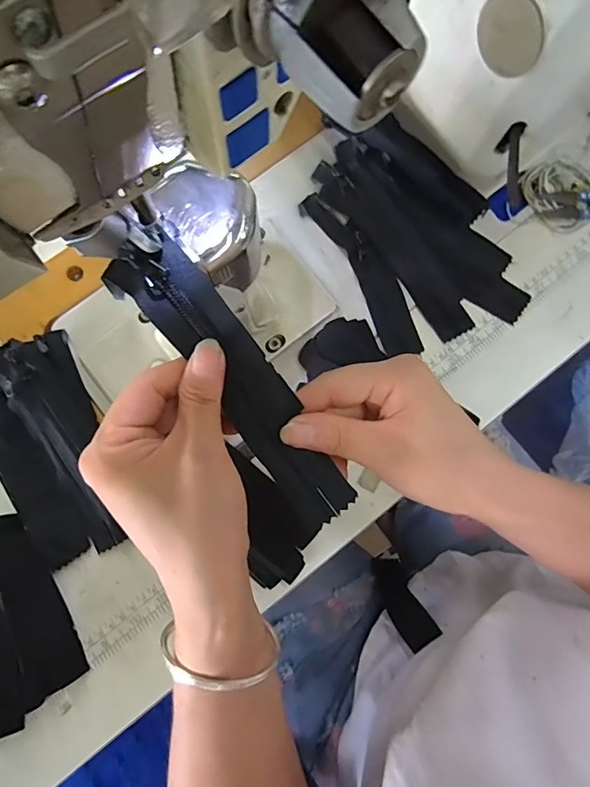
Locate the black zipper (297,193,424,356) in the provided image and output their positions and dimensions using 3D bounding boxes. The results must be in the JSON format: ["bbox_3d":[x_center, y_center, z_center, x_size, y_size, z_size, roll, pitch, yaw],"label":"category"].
[{"bbox_3d":[0.061,-0.105,0.388,0.039,0.017,0.157,-30,79,-5],"label":"black zipper"}]

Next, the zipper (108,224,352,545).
[{"bbox_3d":[-0.024,0.003,0.230,0.039,0.007,0.169,-35,107,-6],"label":"zipper"}]

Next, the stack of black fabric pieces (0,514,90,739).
[{"bbox_3d":[-0.217,0.171,0.341,0.076,0.019,0.138,-28,76,-5],"label":"stack of black fabric pieces"}]

